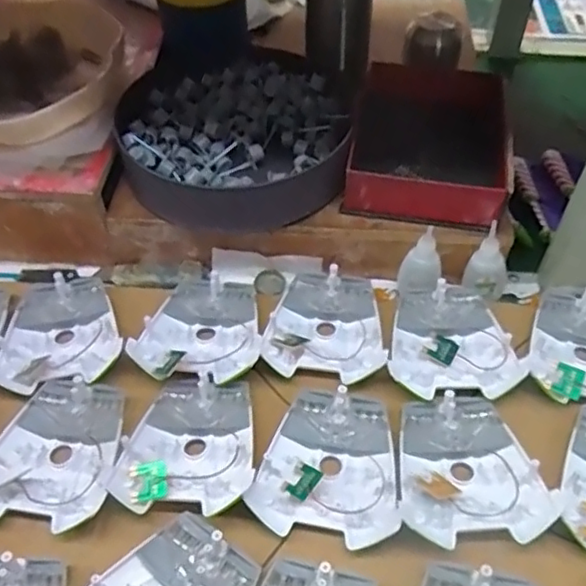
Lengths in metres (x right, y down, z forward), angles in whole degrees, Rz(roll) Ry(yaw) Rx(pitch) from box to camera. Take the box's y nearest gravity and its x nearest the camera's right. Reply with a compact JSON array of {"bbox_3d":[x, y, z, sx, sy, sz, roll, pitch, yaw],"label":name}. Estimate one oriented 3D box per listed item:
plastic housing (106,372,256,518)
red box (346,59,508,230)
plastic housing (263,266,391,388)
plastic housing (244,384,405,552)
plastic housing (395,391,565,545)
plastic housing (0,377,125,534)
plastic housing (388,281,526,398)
[{"bbox_3d":[-0.073,0.105,0.450,0.091,0.023,0.106,4,52,4],"label":"plastic housing"},{"bbox_3d":[0.129,-0.150,0.590,0.138,0.058,0.218,10,49,8],"label":"red box"},{"bbox_3d":[0.029,0.023,0.524,0.093,0.019,0.112,7,52,6],"label":"plastic housing"},{"bbox_3d":[0.030,0.119,0.440,0.095,0.018,0.110,16,53,13],"label":"plastic housing"},{"bbox_3d":[0.118,0.117,0.431,0.094,0.021,0.104,-4,52,-3],"label":"plastic housing"},{"bbox_3d":[-0.169,0.111,0.452,0.093,0.018,0.107,7,52,6],"label":"plastic housing"},{"bbox_3d":[0.126,0.035,0.506,0.095,0.020,0.105,0,51,1],"label":"plastic housing"}]

